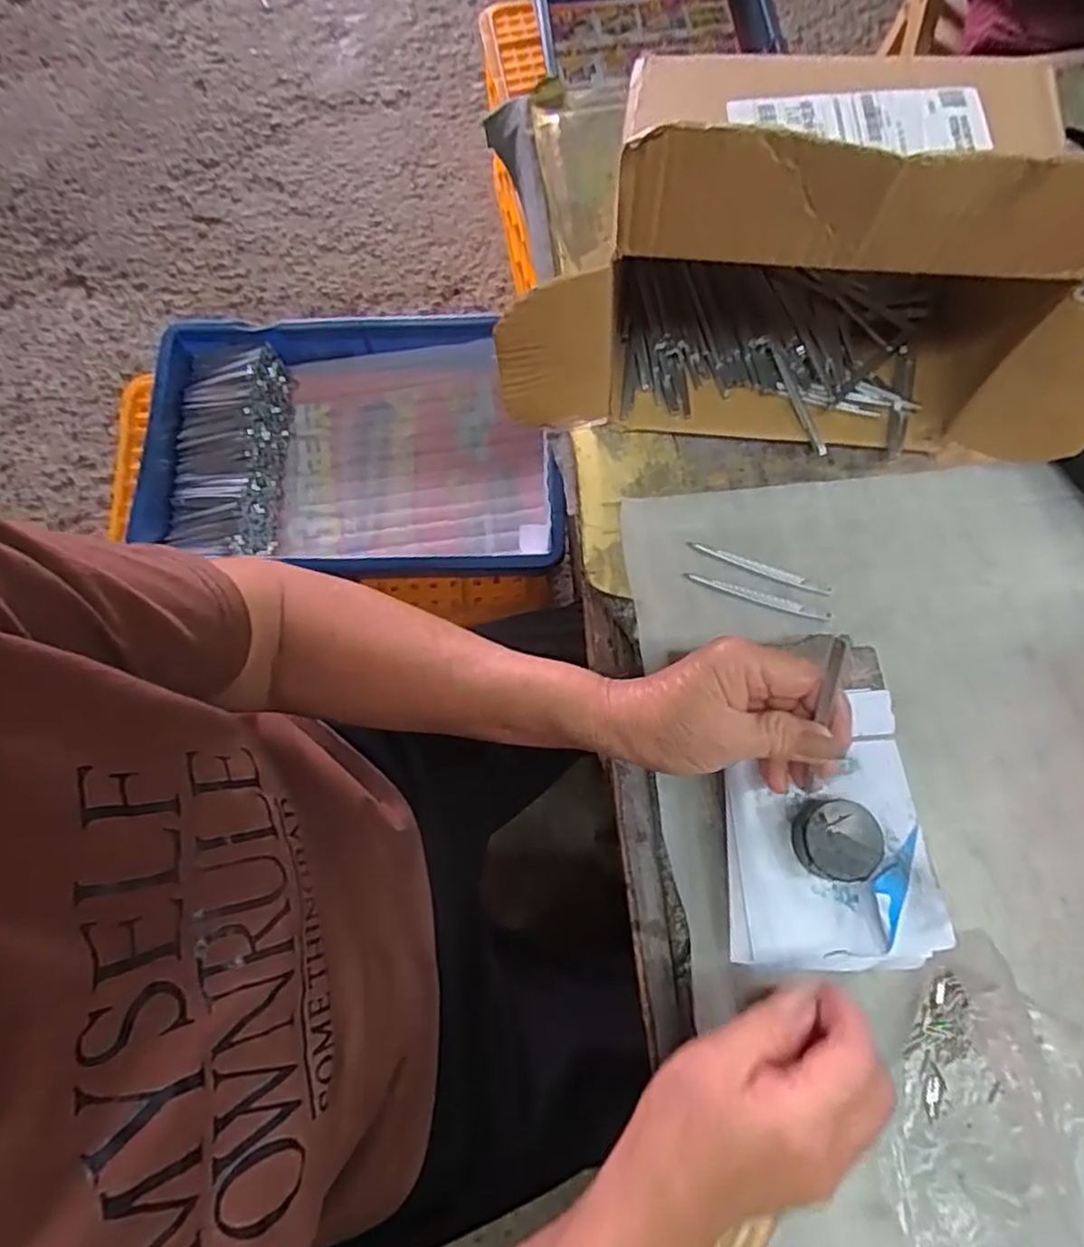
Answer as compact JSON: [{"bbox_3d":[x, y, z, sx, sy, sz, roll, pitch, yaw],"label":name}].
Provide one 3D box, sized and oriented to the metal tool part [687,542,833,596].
[{"bbox_3d":[0.140,-0.036,0.451,0.092,0.008,0.008,22,76,8],"label":"metal tool part"}]

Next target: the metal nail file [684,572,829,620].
[{"bbox_3d":[0.138,-0.018,0.448,0.093,0.010,0.007,19,75,8],"label":"metal nail file"}]

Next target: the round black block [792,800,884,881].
[{"bbox_3d":[0.147,0.108,0.351,0.037,0.020,0.037,-1,74,2],"label":"round black block"}]

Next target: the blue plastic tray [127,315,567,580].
[{"bbox_3d":[-0.204,-0.183,0.759,0.438,0.078,0.283,-1,74,2],"label":"blue plastic tray"}]

